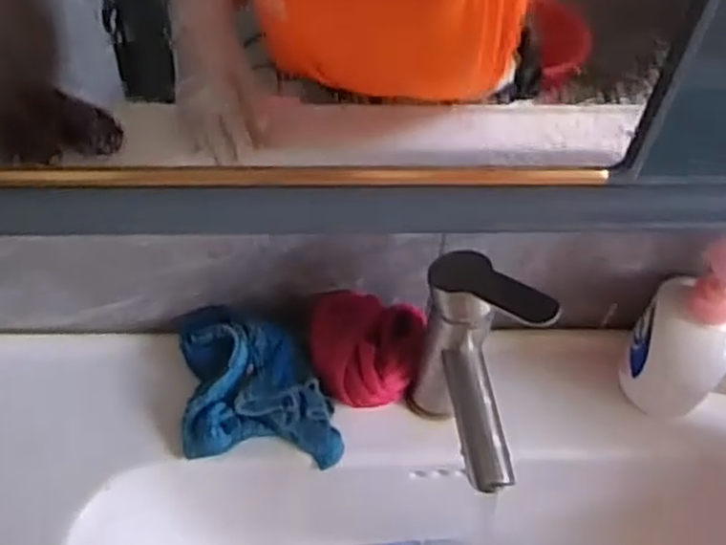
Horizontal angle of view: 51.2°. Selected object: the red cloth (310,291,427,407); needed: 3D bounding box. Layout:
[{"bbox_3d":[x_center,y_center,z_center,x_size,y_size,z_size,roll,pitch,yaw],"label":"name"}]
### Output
[{"bbox_3d":[-0.002,0.062,0.613,0.094,0.058,0.076,17,52,9],"label":"red cloth"}]

